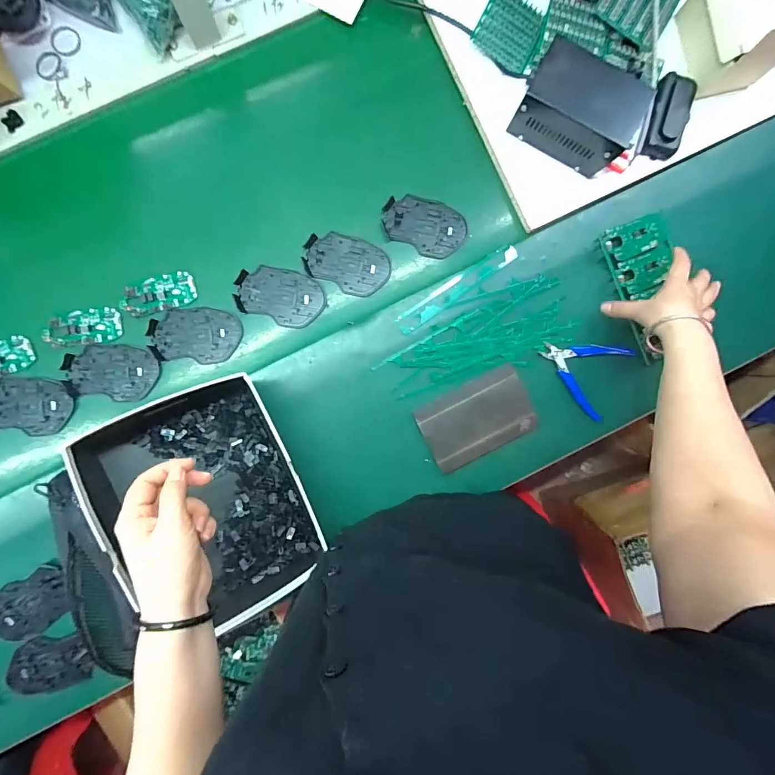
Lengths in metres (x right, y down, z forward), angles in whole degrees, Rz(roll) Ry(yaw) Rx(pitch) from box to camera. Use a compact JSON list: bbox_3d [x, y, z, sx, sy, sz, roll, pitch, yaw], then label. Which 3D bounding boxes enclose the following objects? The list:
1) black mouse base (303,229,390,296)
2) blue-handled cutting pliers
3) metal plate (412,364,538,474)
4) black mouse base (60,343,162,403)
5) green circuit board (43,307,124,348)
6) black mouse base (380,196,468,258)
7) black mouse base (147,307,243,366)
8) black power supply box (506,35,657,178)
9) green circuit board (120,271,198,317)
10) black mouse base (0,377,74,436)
[{"bbox_3d":[-0.055,-0.170,0.553,0.114,0.008,0.072,25,90,-4],"label":"black mouse base"},{"bbox_3d":[0.267,-0.027,0.557,0.117,0.016,0.105,28,90,-4],"label":"blue-handled cutting pliers"},{"bbox_3d":[0.123,0.045,0.551,0.148,0.012,0.097,-27,92,-3],"label":"metal plate"},{"bbox_3d":[-0.369,-0.021,0.543,0.119,0.010,0.074,8,91,-3],"label":"black mouse base"},{"bbox_3d":[-0.403,-0.080,0.535,0.095,0.011,0.045,-8,92,-3],"label":"green circuit board"},{"bbox_3d":[0.050,-0.224,0.557,0.112,0.012,0.074,26,90,-4],"label":"black mouse base"},{"bbox_3d":[-0.259,-0.070,0.547,0.117,0.008,0.072,5,92,-3],"label":"black mouse base"},{"bbox_3d":[0.237,-0.343,0.501,0.138,0.071,0.080,28,90,-4],"label":"black power supply box"},{"bbox_3d":[-0.307,-0.124,0.541,0.097,0.006,0.043,-18,93,-2],"label":"green circuit board"},{"bbox_3d":[-0.483,0.024,0.543,0.117,0.015,0.073,7,91,-3],"label":"black mouse base"}]

